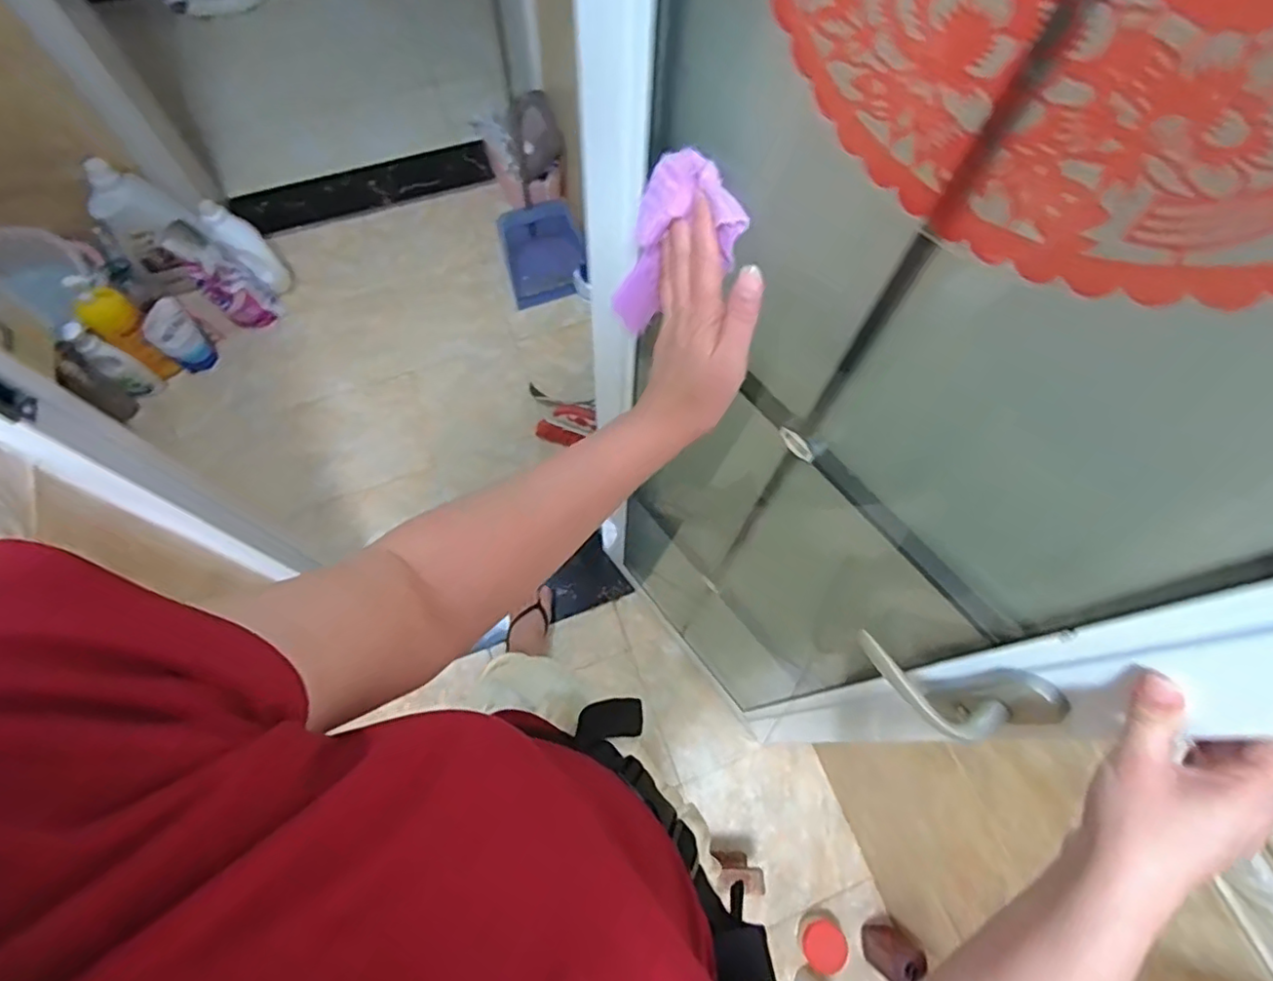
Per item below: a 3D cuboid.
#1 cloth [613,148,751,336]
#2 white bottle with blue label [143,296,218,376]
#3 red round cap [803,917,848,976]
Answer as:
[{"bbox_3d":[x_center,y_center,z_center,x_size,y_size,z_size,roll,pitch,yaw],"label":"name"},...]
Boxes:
[{"bbox_3d":[0.024,-0.166,0.439,0.064,0.156,0.048,20,67,-9],"label":"cloth"},{"bbox_3d":[-1.136,-0.379,1.520,0.101,0.188,0.110,40,71,13],"label":"white bottle with blue label"},{"bbox_3d":[0.350,0.848,1.127,0.080,0.011,0.081,-23,49,28],"label":"red round cap"}]

